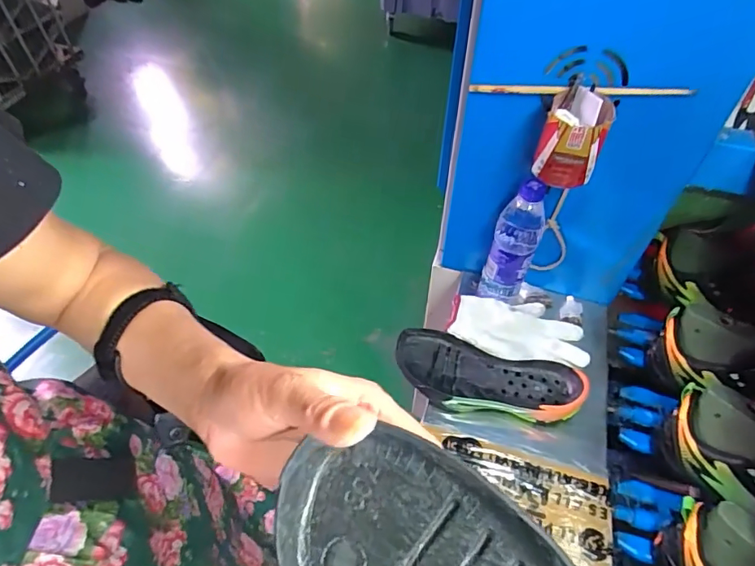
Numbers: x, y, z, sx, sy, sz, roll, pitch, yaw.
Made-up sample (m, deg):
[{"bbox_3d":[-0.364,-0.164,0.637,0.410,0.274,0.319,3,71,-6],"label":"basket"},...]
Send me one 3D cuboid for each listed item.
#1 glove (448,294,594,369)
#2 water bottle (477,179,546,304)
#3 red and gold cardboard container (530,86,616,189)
[{"bbox_3d":[0.207,0.066,0.708,0.195,0.024,0.102,4,52,-3],"label":"glove"},{"bbox_3d":[0.194,-0.048,0.688,0.066,0.227,0.054,24,54,12],"label":"water bottle"},{"bbox_3d":[0.217,-0.161,0.539,0.067,0.092,0.058,20,53,10],"label":"red and gold cardboard container"}]

